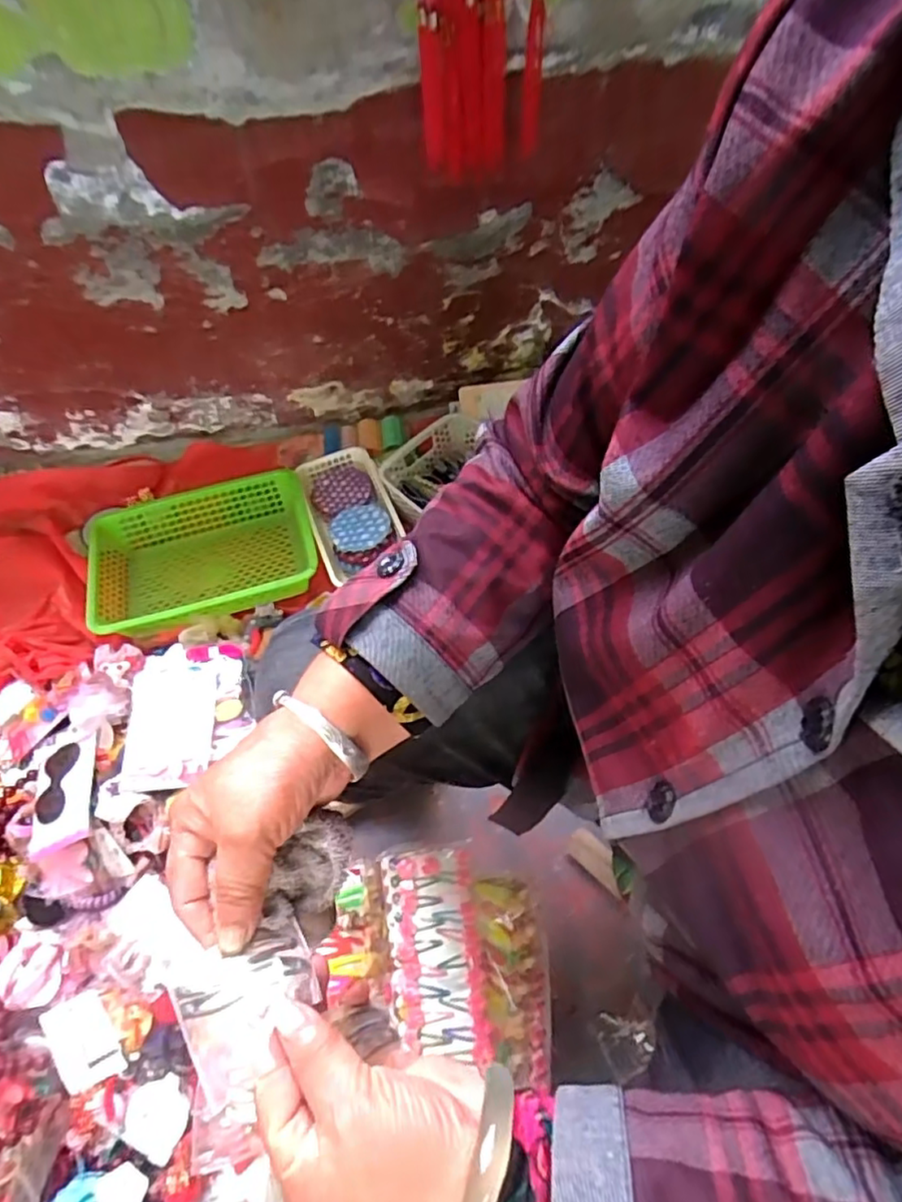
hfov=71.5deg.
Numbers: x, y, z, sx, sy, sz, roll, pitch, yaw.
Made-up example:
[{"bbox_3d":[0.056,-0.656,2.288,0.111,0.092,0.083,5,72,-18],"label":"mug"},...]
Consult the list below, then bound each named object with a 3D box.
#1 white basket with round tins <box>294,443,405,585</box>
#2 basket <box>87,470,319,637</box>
[{"bbox_3d":[-0.161,-0.147,1.008,0.130,0.069,0.230,-19,60,-8],"label":"white basket with round tins"},{"bbox_3d":[-0.380,-0.066,0.963,0.335,0.084,0.241,-14,59,-5],"label":"basket"}]

